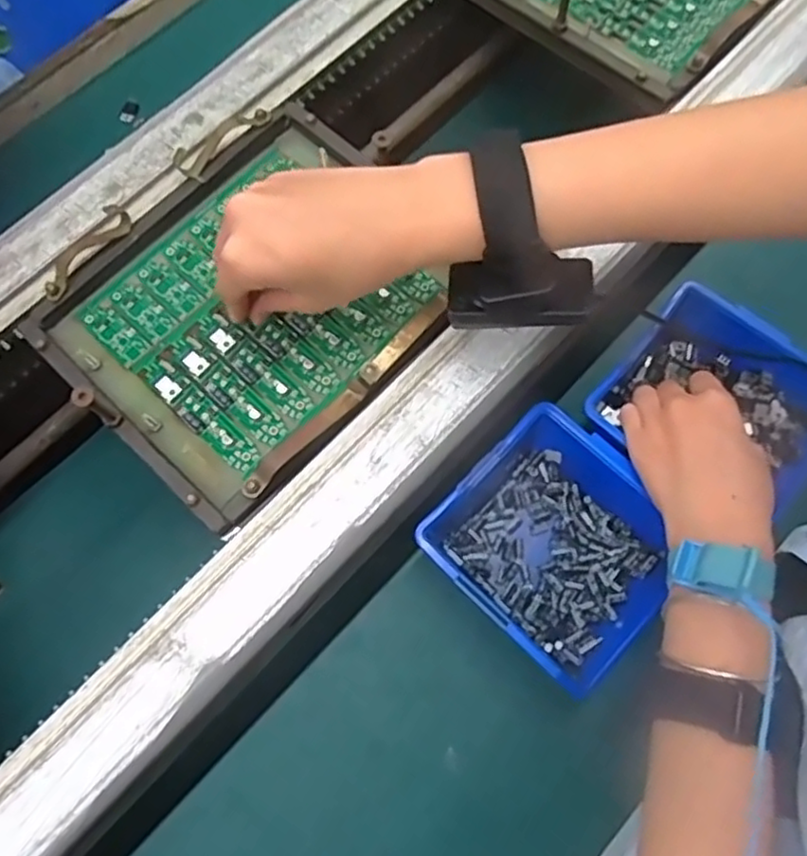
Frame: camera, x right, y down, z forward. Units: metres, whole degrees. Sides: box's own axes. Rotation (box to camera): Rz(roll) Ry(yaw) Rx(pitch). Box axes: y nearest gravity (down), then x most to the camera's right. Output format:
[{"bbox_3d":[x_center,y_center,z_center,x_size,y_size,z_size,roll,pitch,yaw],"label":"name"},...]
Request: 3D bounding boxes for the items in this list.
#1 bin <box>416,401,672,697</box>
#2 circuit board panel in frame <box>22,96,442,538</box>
[{"bbox_3d":[0.093,0.073,0.423,0.126,0.063,0.119,42,78,14],"label":"bin"},{"bbox_3d":[-0.086,-0.077,0.391,0.185,0.023,0.212,41,78,14],"label":"circuit board panel in frame"}]

